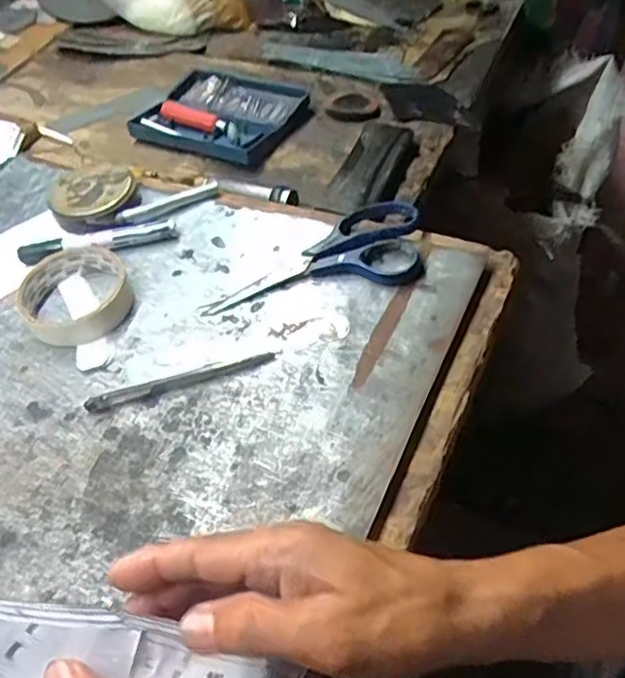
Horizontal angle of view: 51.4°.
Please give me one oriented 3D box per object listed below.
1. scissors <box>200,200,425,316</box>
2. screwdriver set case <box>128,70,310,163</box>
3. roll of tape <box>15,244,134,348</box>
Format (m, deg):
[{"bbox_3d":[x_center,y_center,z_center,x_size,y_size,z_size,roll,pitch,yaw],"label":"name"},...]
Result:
[{"bbox_3d":[-0.001,-0.064,0.498,0.171,0.020,0.084,-9,52,-5],"label":"scissors"},{"bbox_3d":[-0.101,-0.244,0.701,0.146,0.021,0.137,21,55,18],"label":"screwdriver set case"},{"bbox_3d":[-0.185,-0.035,0.506,0.084,0.021,0.090,-1,51,1],"label":"roll of tape"}]

